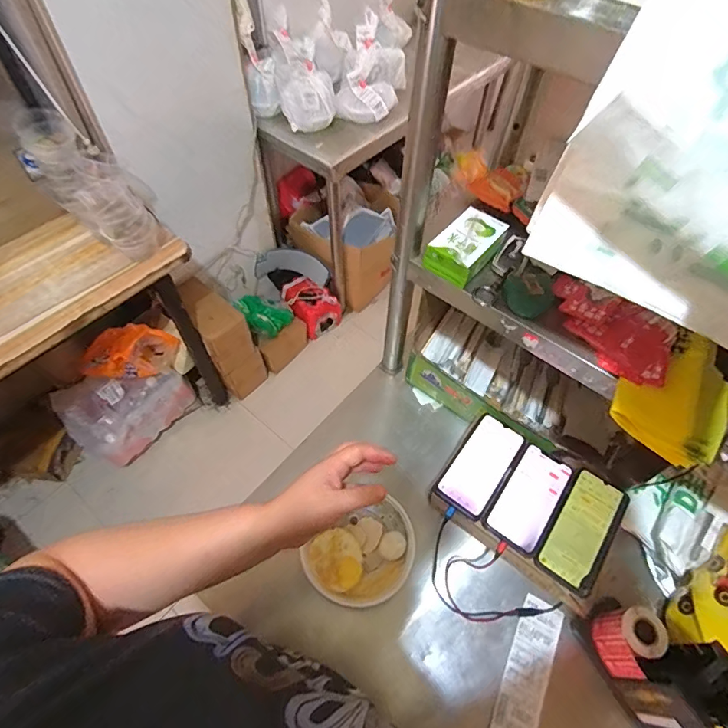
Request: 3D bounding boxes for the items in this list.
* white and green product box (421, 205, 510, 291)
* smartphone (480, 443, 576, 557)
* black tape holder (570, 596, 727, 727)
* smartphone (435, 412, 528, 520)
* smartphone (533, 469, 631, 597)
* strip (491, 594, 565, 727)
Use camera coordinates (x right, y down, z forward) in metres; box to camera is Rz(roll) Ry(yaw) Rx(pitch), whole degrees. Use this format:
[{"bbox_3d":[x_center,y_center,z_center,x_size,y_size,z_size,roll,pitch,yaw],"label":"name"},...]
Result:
[{"bbox_3d":[0.136,-0.157,0.580,0.067,0.043,0.112,36,62,18],"label":"white and green product box"},{"bbox_3d":[0.242,0.192,0.627,0.079,0.013,0.158,33,61,17],"label":"smartphone"},{"bbox_3d":[0.363,0.372,0.530,0.074,0.199,0.137,-21,61,-16],"label":"black tape holder"},{"bbox_3d":[0.179,0.151,0.652,0.077,0.012,0.157,35,62,18],"label":"smartphone"},{"bbox_3d":[0.309,0.230,0.604,0.077,0.017,0.166,34,62,18],"label":"smartphone"},{"bbox_3d":[0.218,0.434,0.579,0.056,0.009,0.218,24,56,17],"label":"strip"}]

